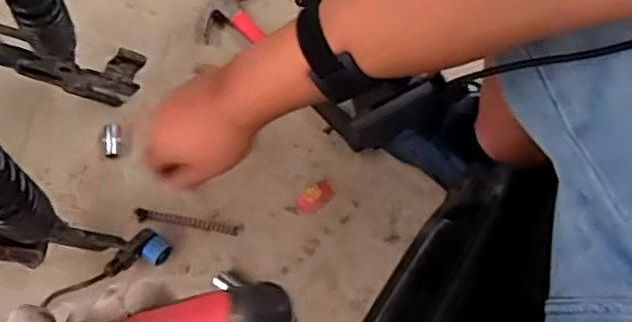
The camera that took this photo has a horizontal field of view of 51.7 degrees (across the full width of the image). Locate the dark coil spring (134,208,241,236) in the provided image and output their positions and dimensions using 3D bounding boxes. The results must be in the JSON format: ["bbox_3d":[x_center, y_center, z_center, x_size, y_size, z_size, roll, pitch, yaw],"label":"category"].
[{"bbox_3d":[-0.151,0.072,0.765,0.124,0.012,0.014,8,69,2],"label":"dark coil spring"}]

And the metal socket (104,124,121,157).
[{"bbox_3d":[-0.244,-0.025,0.782,0.020,0.012,0.042,0,82,-1],"label":"metal socket"}]

